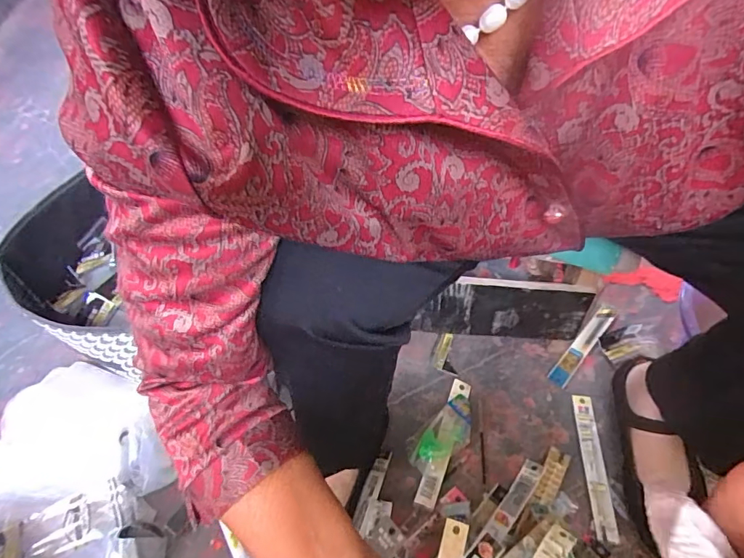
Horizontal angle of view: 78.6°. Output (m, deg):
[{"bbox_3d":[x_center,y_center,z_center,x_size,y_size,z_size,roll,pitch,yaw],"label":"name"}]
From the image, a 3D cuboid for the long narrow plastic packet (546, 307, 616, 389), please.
[{"bbox_3d":[0.318,0.096,0.685,0.028,0.006,0.169,35,61,26],"label":"long narrow plastic packet"}]

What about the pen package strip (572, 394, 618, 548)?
[{"bbox_3d":[0.282,0.234,0.579,0.024,0.008,0.176,3,53,5],"label":"pen package strip"}]

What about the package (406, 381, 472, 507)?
[{"bbox_3d":[0.093,0.207,0.601,0.061,0.020,0.167,27,58,21],"label":"package"}]

